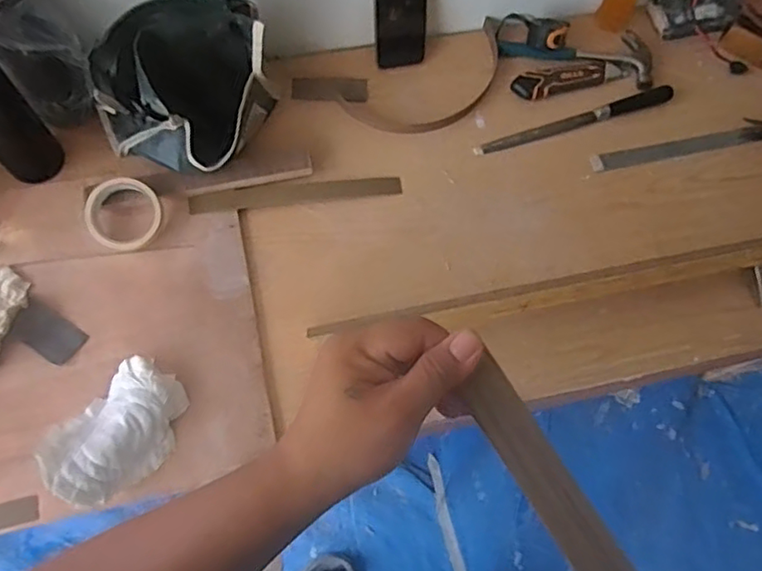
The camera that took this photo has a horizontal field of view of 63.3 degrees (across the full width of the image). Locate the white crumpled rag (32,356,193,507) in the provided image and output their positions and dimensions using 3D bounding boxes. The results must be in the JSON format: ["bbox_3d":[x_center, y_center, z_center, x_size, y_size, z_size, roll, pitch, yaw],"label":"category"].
[{"bbox_3d":[-0.314,0.174,0.742,0.115,0.072,0.165,39,73,11],"label":"white crumpled rag"}]

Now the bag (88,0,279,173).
[{"bbox_3d":[-0.256,-0.246,0.818,0.242,0.222,0.152,-17,72,-9],"label":"bag"}]

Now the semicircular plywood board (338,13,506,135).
[{"bbox_3d":[0.074,-0.321,0.965,0.261,0.016,0.152,-15,72,-8],"label":"semicircular plywood board"}]

